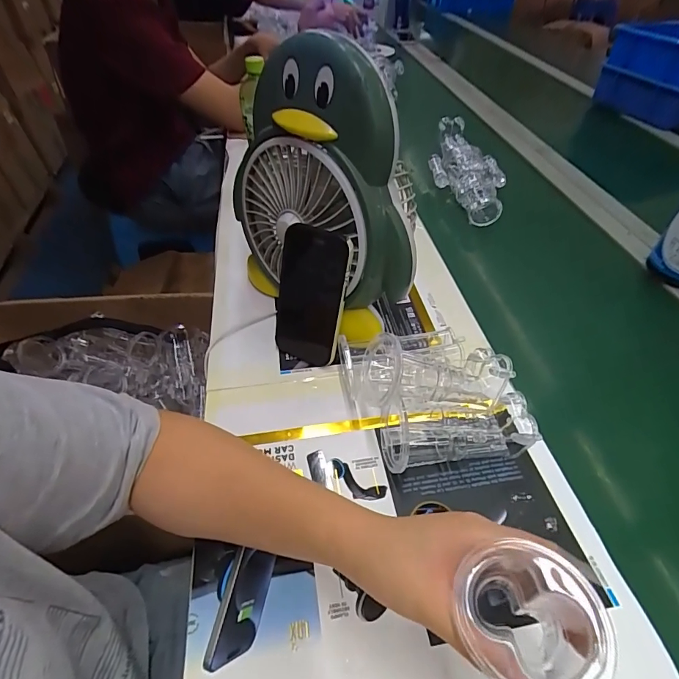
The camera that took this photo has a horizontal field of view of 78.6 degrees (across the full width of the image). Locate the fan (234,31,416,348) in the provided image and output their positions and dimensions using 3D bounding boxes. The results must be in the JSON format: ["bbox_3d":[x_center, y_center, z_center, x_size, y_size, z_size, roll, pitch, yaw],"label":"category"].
[{"bbox_3d":[-0.023,-0.154,0.460,0.240,0.287,0.099,32,54,26],"label":"fan"}]

